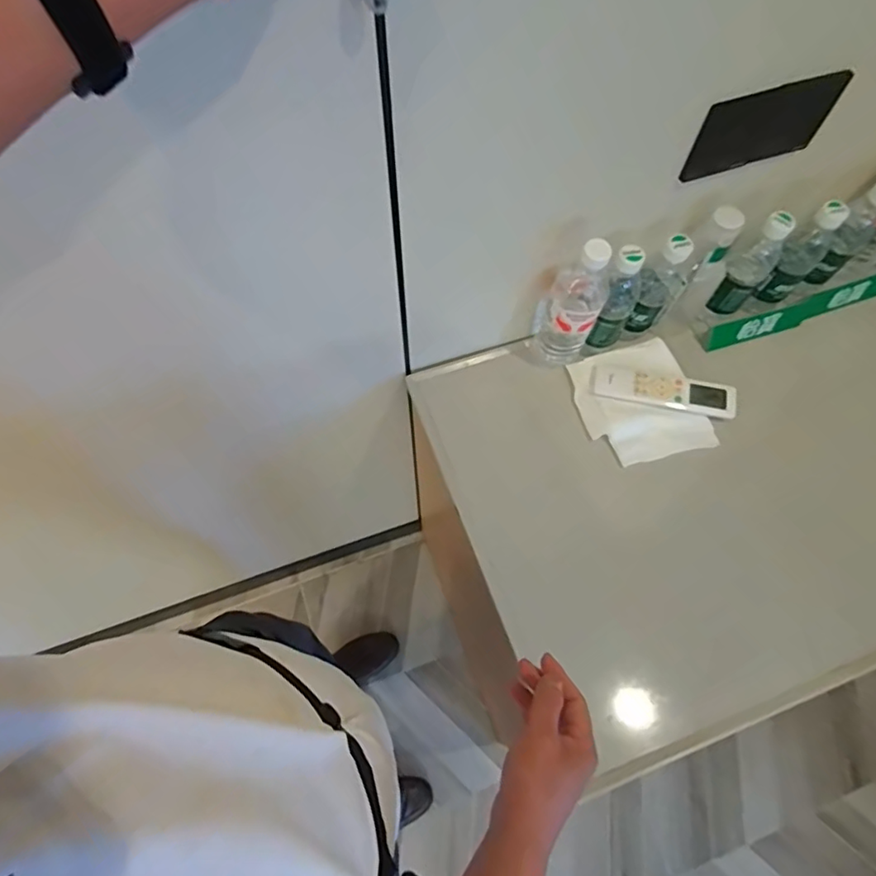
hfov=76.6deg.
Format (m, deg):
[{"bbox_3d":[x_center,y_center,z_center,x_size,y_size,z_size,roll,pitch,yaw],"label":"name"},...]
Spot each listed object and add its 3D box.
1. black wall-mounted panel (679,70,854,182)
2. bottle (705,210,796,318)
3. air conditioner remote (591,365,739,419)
[{"bbox_3d":[0.355,-0.341,0.611,0.171,0.086,0.011,-18,66,-9],"label":"black wall-mounted panel"},{"bbox_3d":[0.415,-0.225,0.742,0.048,0.164,0.047,33,69,15],"label":"bottle"},{"bbox_3d":[0.311,-0.064,0.762,0.191,0.013,0.055,9,65,4],"label":"air conditioner remote"}]

